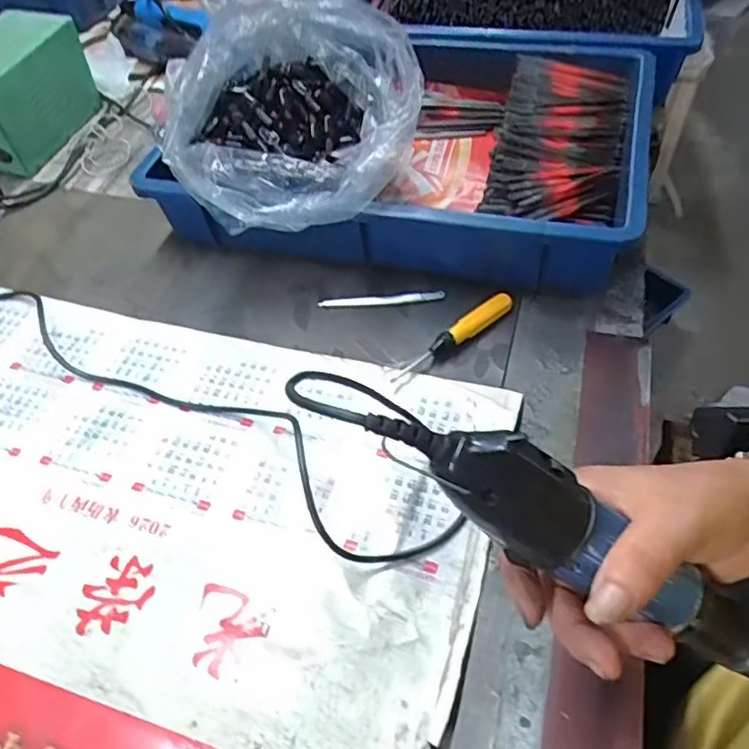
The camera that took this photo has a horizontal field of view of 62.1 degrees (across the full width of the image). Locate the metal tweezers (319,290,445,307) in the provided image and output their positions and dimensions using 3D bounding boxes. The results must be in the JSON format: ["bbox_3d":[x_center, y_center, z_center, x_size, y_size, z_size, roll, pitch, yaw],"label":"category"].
[{"bbox_3d":[0.005,-0.065,0.533,0.107,0.009,0.012,-2,52,3],"label":"metal tweezers"}]

